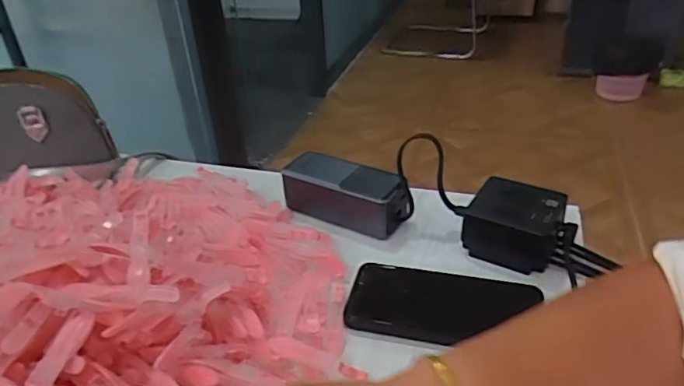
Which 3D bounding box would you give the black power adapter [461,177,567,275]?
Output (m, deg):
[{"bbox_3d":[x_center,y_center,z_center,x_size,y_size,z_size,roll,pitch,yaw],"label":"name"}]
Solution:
[{"bbox_3d":[0.160,0.028,0.497,0.088,0.047,0.075,15,36,26],"label":"black power adapter"}]

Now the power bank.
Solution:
[{"bbox_3d":[0.005,0.000,0.554,0.134,0.051,0.052,16,37,28],"label":"power bank"}]

